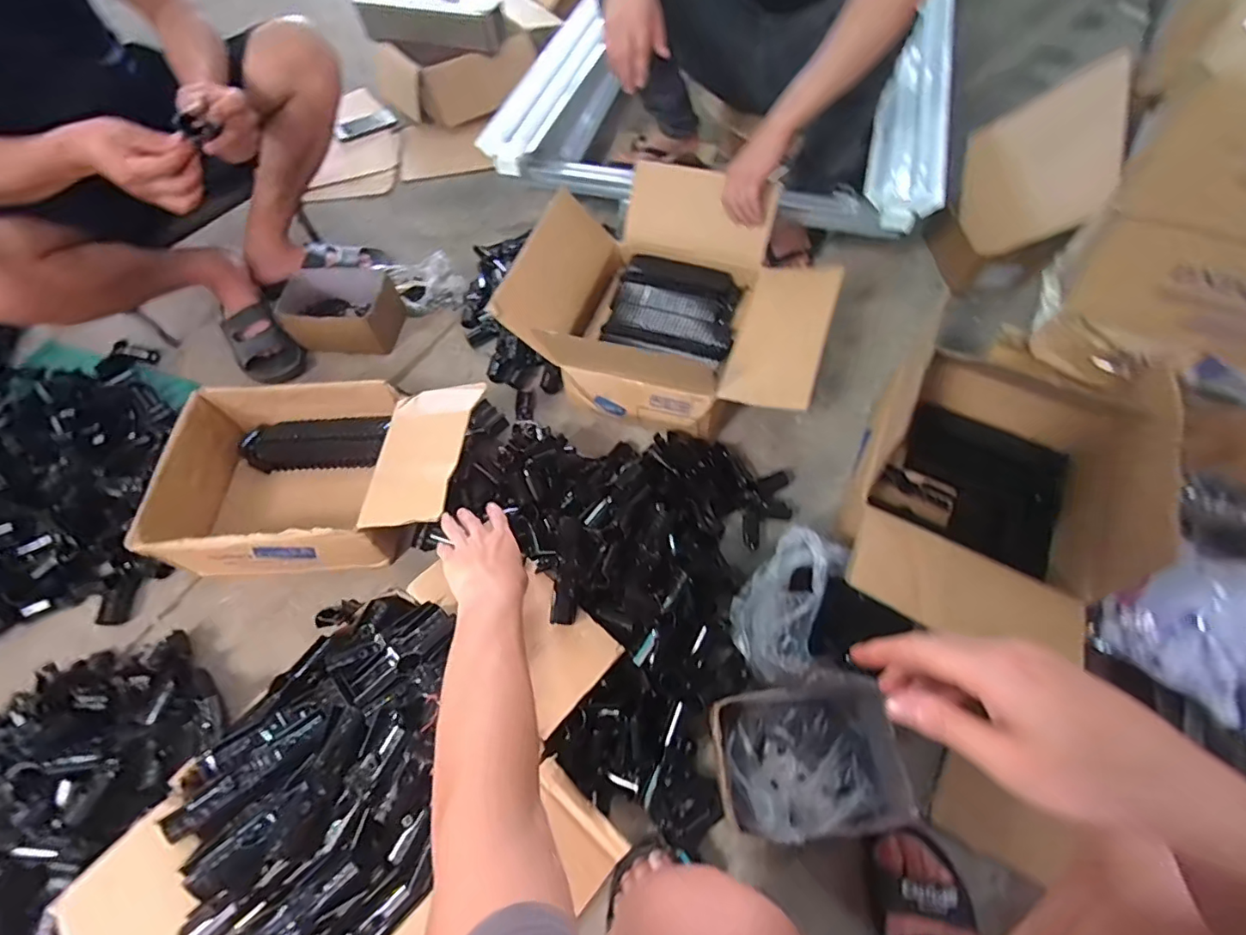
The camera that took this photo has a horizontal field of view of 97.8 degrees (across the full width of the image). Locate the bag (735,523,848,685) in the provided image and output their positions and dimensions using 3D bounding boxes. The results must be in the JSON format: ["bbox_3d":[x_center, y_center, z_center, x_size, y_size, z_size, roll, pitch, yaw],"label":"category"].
[{"bbox_3d":[0.218,0.182,0.732,0.105,0.110,0.201,26,64,16],"label":"bag"}]

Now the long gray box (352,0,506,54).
[{"bbox_3d":[-0.493,-1.160,1.408,0.392,0.105,0.093,11,61,8],"label":"long gray box"}]

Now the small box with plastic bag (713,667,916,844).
[{"bbox_3d":[0.215,0.359,0.665,0.208,0.099,0.150,-4,60,-1],"label":"small box with plastic bag"}]

